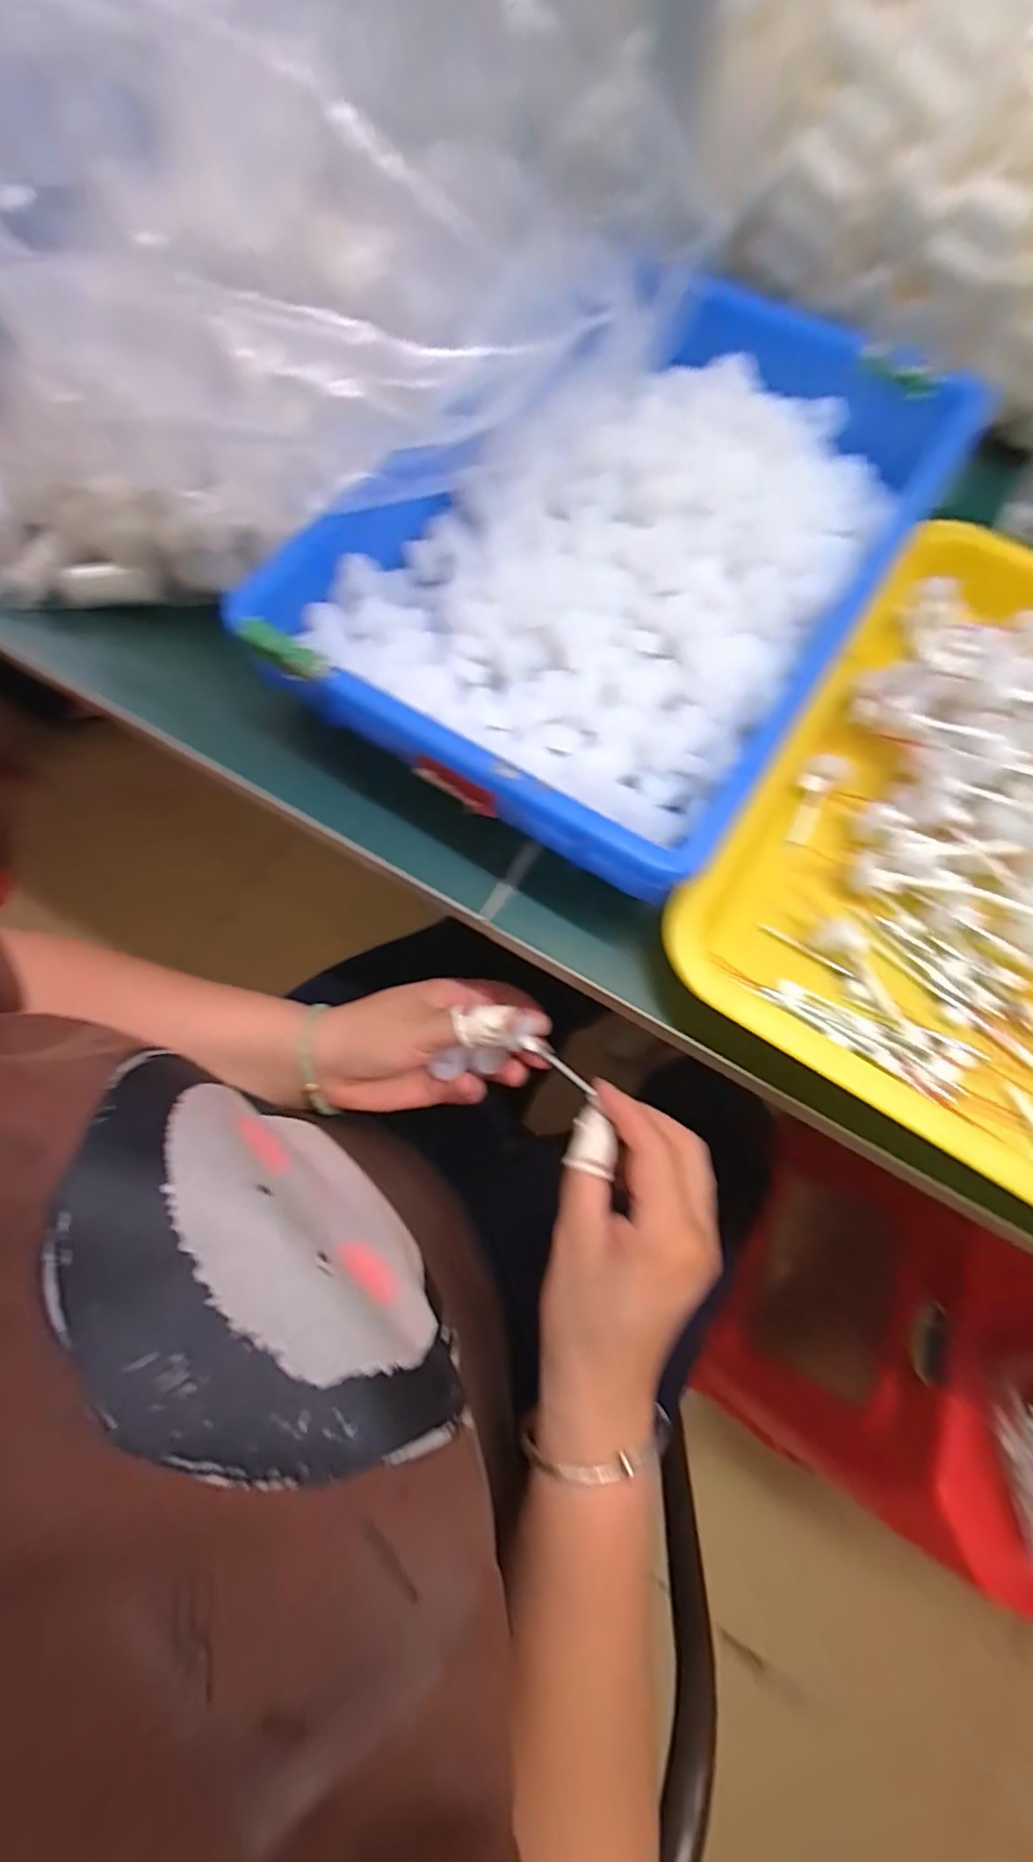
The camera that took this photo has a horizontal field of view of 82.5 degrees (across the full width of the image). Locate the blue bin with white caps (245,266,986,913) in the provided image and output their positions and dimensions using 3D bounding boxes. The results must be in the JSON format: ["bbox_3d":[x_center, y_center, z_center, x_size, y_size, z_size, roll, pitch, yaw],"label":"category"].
[{"bbox_3d":[0.059,-0.205,0.319,0.241,0.055,0.351,33,74,9],"label":"blue bin with white caps"}]

